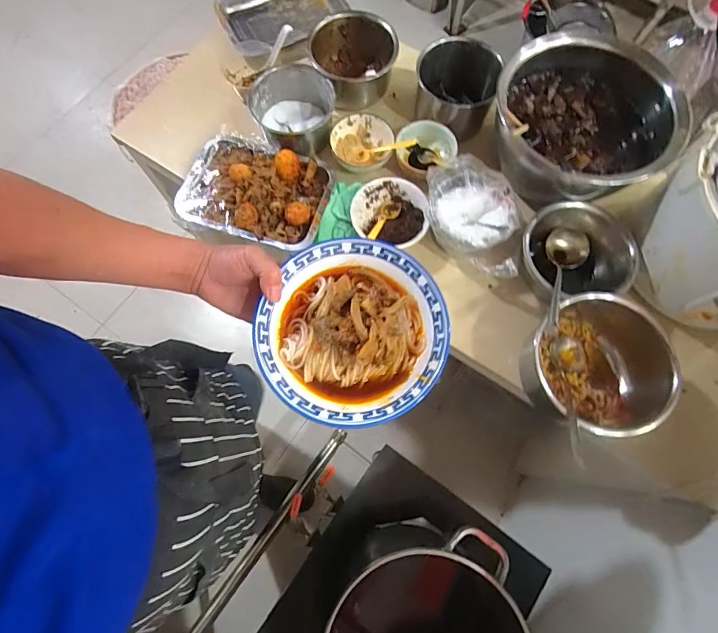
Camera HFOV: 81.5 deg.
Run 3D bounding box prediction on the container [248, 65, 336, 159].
[{"bbox_3d":[-0.123,-0.376,0.804,0.153,0.097,0.169,-11,74,-5],"label":"container"}]

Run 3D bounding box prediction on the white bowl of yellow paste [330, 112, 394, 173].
[{"bbox_3d":[0.004,-0.316,0.775,0.112,0.046,0.107,0,73,-2],"label":"white bowl of yellow paste"}]

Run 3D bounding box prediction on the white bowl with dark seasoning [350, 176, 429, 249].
[{"bbox_3d":[0.054,-0.176,0.733,0.133,0.042,0.136,0,73,-2],"label":"white bowl with dark seasoning"}]

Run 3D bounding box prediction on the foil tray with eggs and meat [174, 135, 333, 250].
[{"bbox_3d":[-0.185,-0.225,0.738,0.252,0.050,0.180,12,73,2],"label":"foil tray with eggs and meat"}]

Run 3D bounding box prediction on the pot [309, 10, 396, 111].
[{"bbox_3d":[-0.009,-0.483,0.793,0.158,0.097,0.146,0,73,-2],"label":"pot"}]

